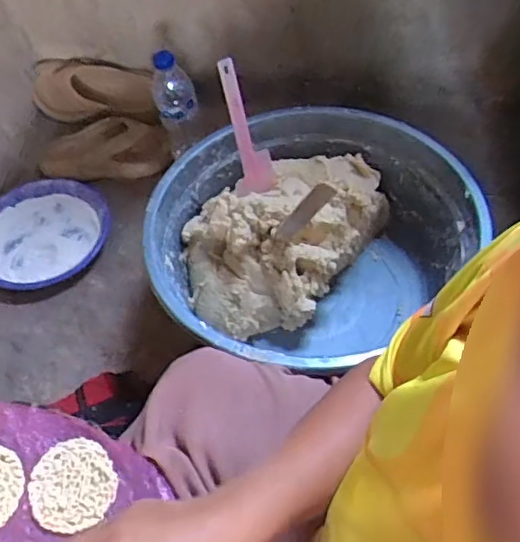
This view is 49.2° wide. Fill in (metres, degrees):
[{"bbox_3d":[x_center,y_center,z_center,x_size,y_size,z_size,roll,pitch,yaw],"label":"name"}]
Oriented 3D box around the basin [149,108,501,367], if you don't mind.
[{"bbox_3d":[0.056,-0.027,0.770,0.398,0.187,0.366,-3,55,4],"label":"basin"}]

